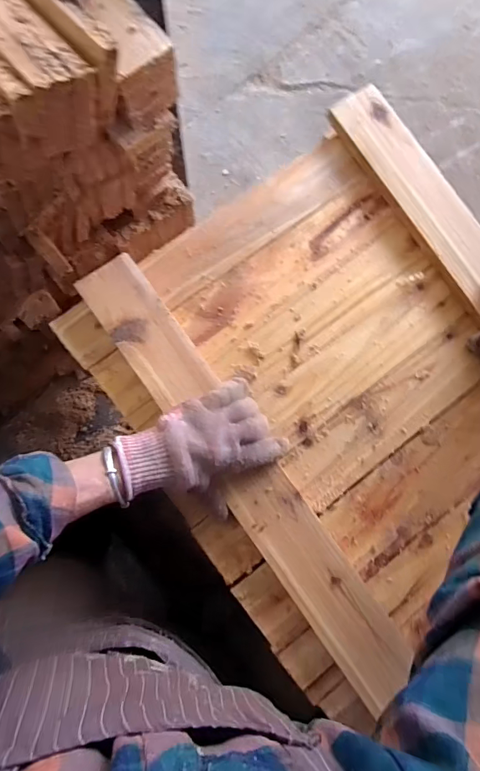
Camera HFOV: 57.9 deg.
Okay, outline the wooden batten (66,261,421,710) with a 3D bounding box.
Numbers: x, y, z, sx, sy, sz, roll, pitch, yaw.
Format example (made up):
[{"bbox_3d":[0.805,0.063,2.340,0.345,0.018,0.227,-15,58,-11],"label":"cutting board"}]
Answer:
[{"bbox_3d":[0.002,0.087,0.480,0.079,0.023,0.541,-36,84,-8],"label":"wooden batten"}]

